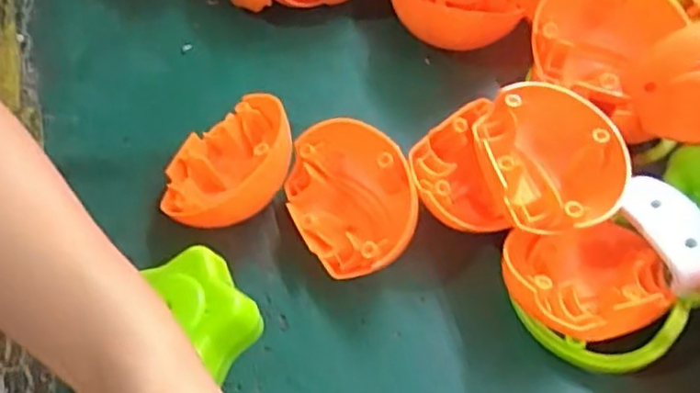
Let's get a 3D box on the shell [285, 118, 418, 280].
[{"bbox_3d":[0.000,0.005,0.371,0.070,0.043,0.089,0,57,-2],"label":"shell"}]

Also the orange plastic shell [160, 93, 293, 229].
[{"bbox_3d":[-0.071,-0.018,0.378,0.074,0.046,0.079,-8,58,-8],"label":"orange plastic shell"}]

